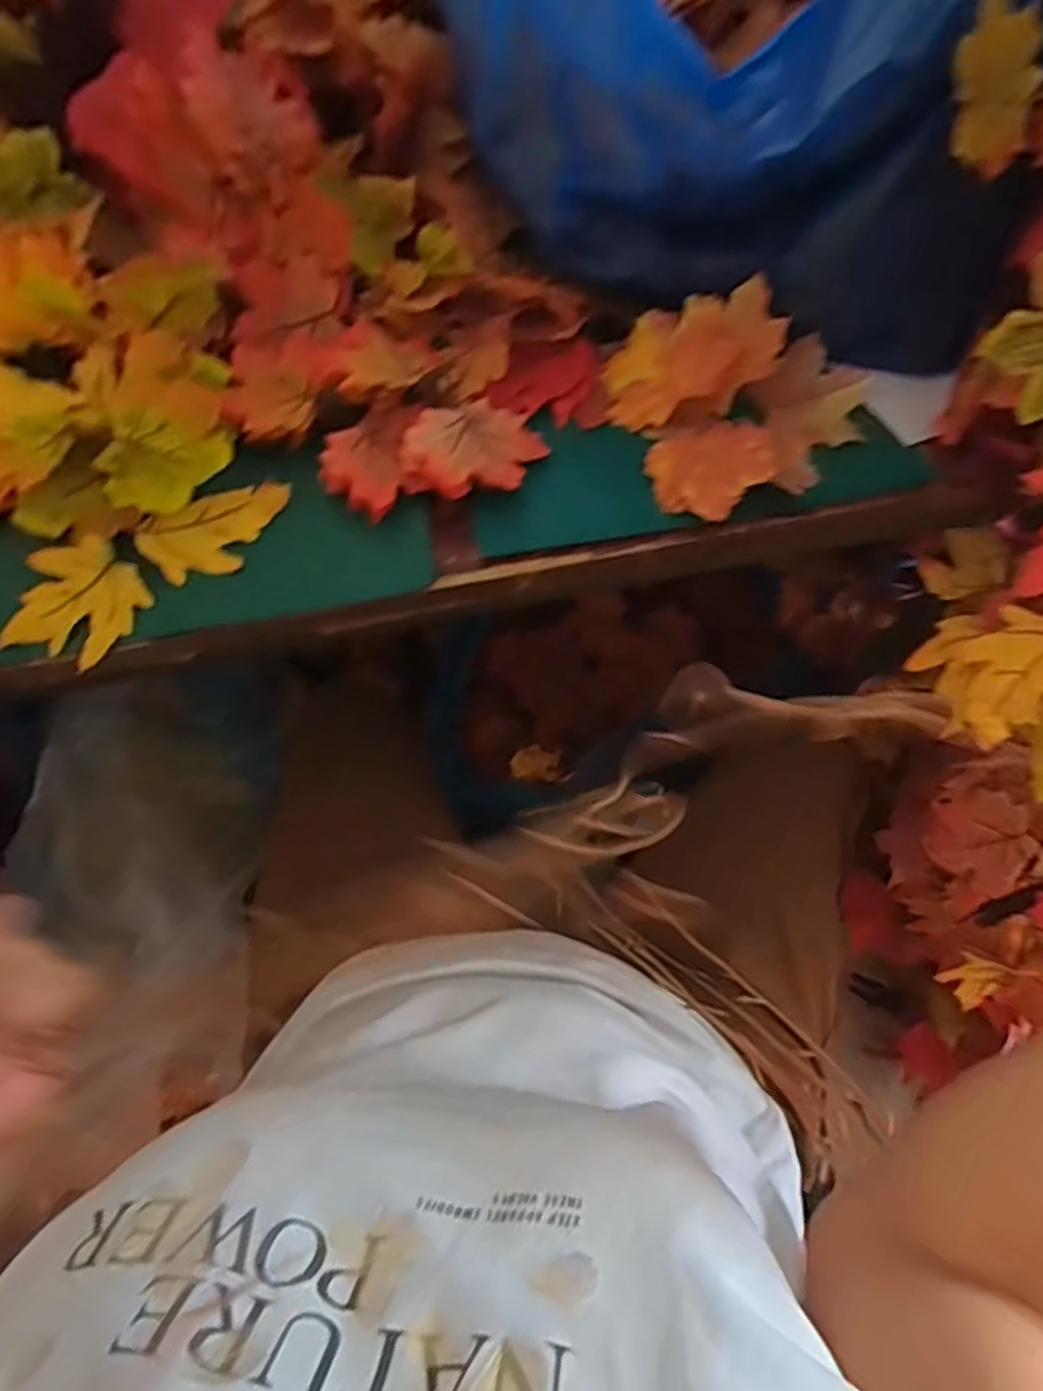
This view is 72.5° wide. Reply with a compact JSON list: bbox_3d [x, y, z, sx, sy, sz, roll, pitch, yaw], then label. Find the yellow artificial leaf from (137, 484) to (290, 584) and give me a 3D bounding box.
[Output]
[{"bbox_3d":[-0.207,-0.111,0.486,0.099,0.016,0.053,-19,88,-13],"label":"yellow artificial leaf"}]

